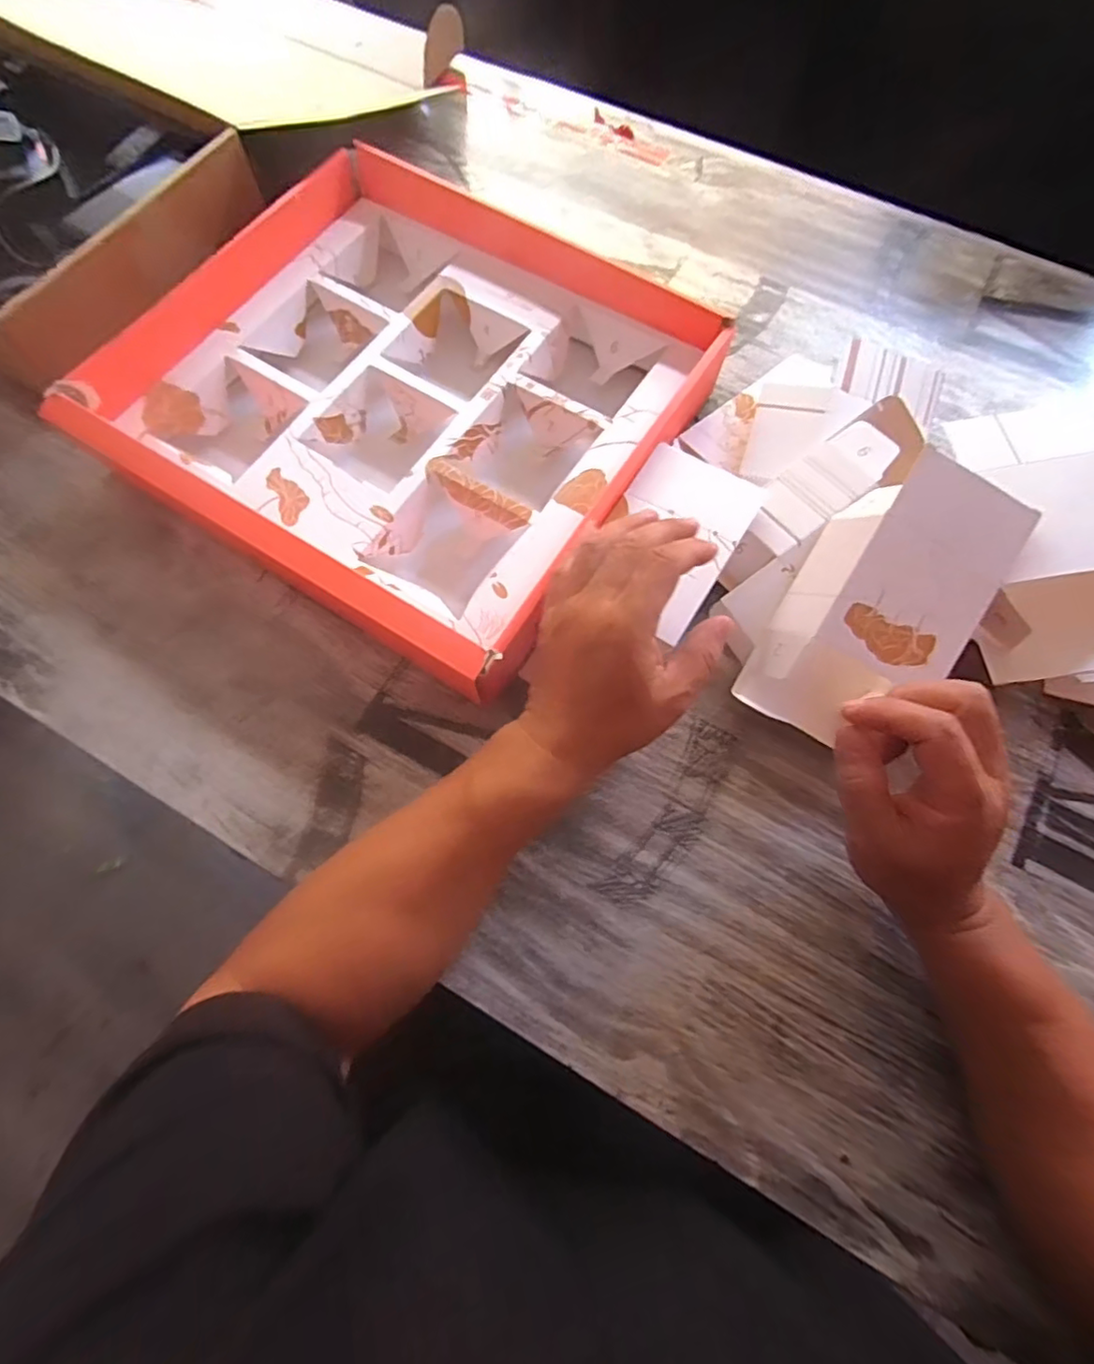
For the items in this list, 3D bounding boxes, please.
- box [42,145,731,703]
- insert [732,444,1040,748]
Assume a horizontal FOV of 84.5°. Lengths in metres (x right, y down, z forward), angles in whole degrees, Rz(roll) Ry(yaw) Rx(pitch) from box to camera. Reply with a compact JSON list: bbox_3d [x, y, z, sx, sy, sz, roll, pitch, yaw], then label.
[{"bbox_3d":[-0.110,-0.219,0.461,0.377,0.075,0.324,32,75,9],"label":"box"},{"bbox_3d":[0.213,-0.048,0.389,0.105,0.049,0.187,36,94,-3],"label":"insert"}]

